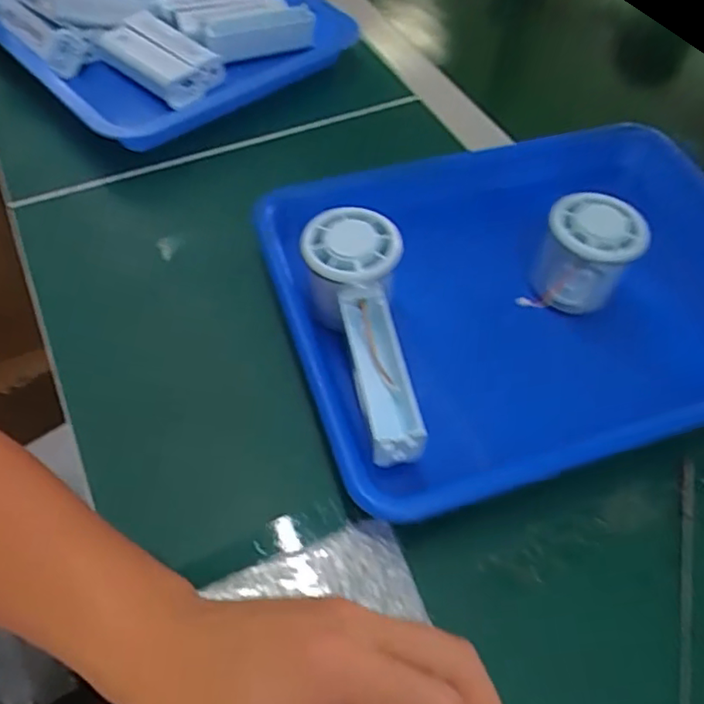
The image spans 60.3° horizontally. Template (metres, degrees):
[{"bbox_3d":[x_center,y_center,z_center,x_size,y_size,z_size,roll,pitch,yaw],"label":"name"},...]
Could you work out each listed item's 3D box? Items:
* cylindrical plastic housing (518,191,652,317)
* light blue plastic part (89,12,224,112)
[{"bbox_3d":[0.151,-0.064,0.394,0.059,0.053,0.063,2,55,-3],"label":"cylindrical plastic housing"},{"bbox_3d":[-0.170,-0.260,0.537,0.068,0.024,0.113,-38,65,-26],"label":"light blue plastic part"}]

